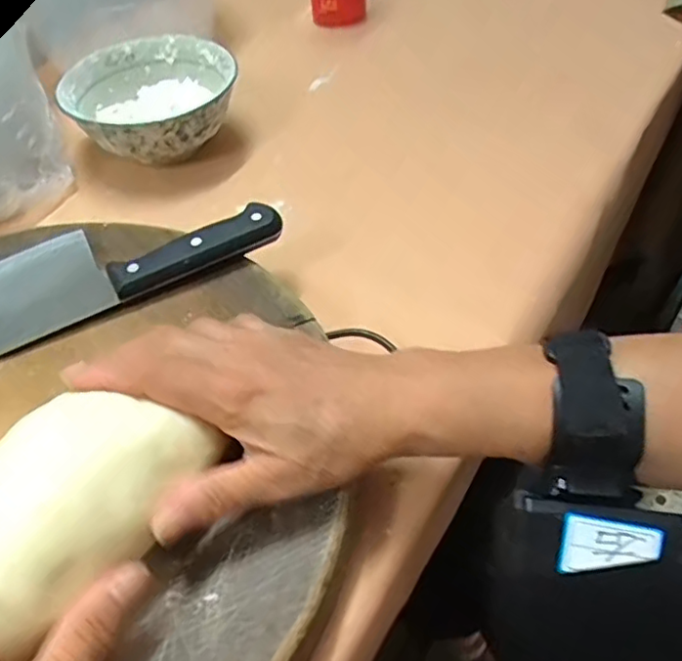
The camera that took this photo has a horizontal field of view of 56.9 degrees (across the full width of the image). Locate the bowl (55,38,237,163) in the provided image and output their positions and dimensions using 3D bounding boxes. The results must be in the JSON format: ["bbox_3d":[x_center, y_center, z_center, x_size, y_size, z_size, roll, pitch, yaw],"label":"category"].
[{"bbox_3d":[-0.161,-0.194,0.549,0.139,0.061,0.141,-1,46,1],"label":"bowl"}]

